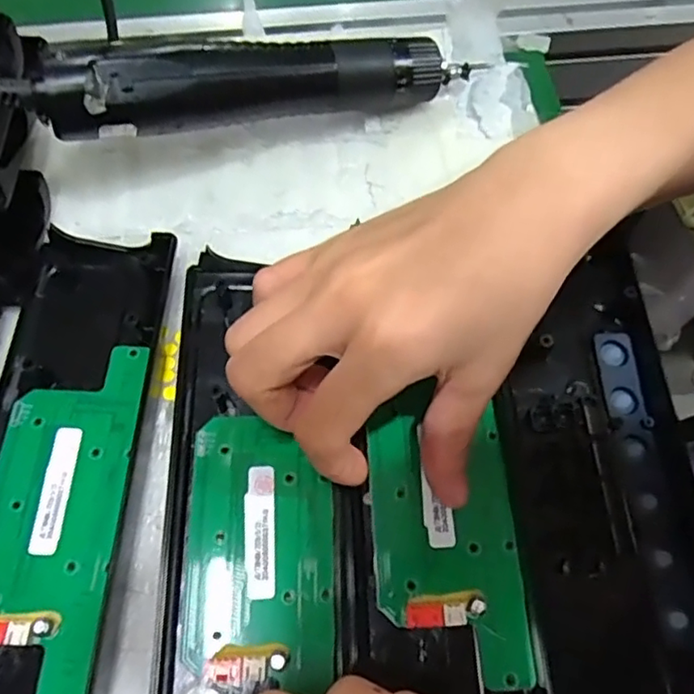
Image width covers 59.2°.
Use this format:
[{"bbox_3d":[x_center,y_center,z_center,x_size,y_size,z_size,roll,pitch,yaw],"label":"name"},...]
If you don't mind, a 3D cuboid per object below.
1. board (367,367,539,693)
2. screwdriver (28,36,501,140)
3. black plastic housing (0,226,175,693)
[{"bbox_3d":[0.037,0.068,0.236,0.054,0.008,0.109,-2,64,-2],"label":"board"},{"bbox_3d":[-0.032,-0.133,0.299,0.215,0.033,0.029,-15,65,-23],"label":"screwdriver"},{"bbox_3d":[-0.118,0.062,0.238,0.063,0.014,0.244,2,64,0],"label":"black plastic housing"}]

